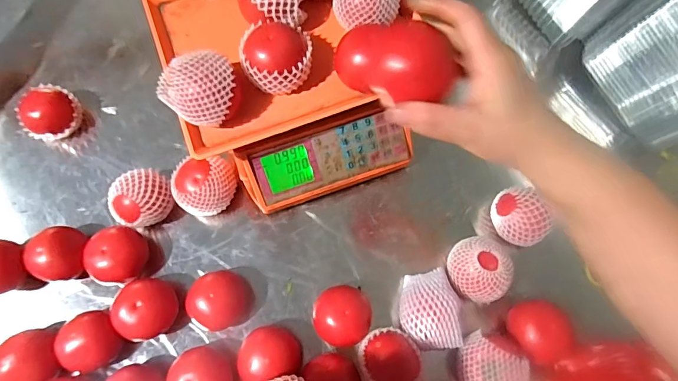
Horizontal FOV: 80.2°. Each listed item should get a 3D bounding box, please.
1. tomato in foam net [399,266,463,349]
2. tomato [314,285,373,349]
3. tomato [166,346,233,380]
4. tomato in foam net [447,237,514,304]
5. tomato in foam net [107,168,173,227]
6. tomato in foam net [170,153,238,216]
[{"bbox_3d":[0.103,0.134,0.465,0.063,0.053,0.083,6,71,3],"label":"tomato in foam net"},{"bbox_3d":[0.005,0.147,0.472,0.066,0.054,0.063,0,71,1],"label":"tomato"},{"bbox_3d":[-0.152,0.211,0.449,0.066,0.049,0.069,-14,71,-4],"label":"tomato"},{"bbox_3d":[0.165,0.094,0.477,0.069,0.056,0.069,0,71,1],"label":"tomato in foam net"},{"bbox_3d":[-0.242,0.012,0.507,0.063,0.058,0.070,24,73,8],"label":"tomato in foam net"},{"bbox_3d":[-0.167,-0.004,0.508,0.076,0.062,0.066,-13,71,-4],"label":"tomato in foam net"}]

